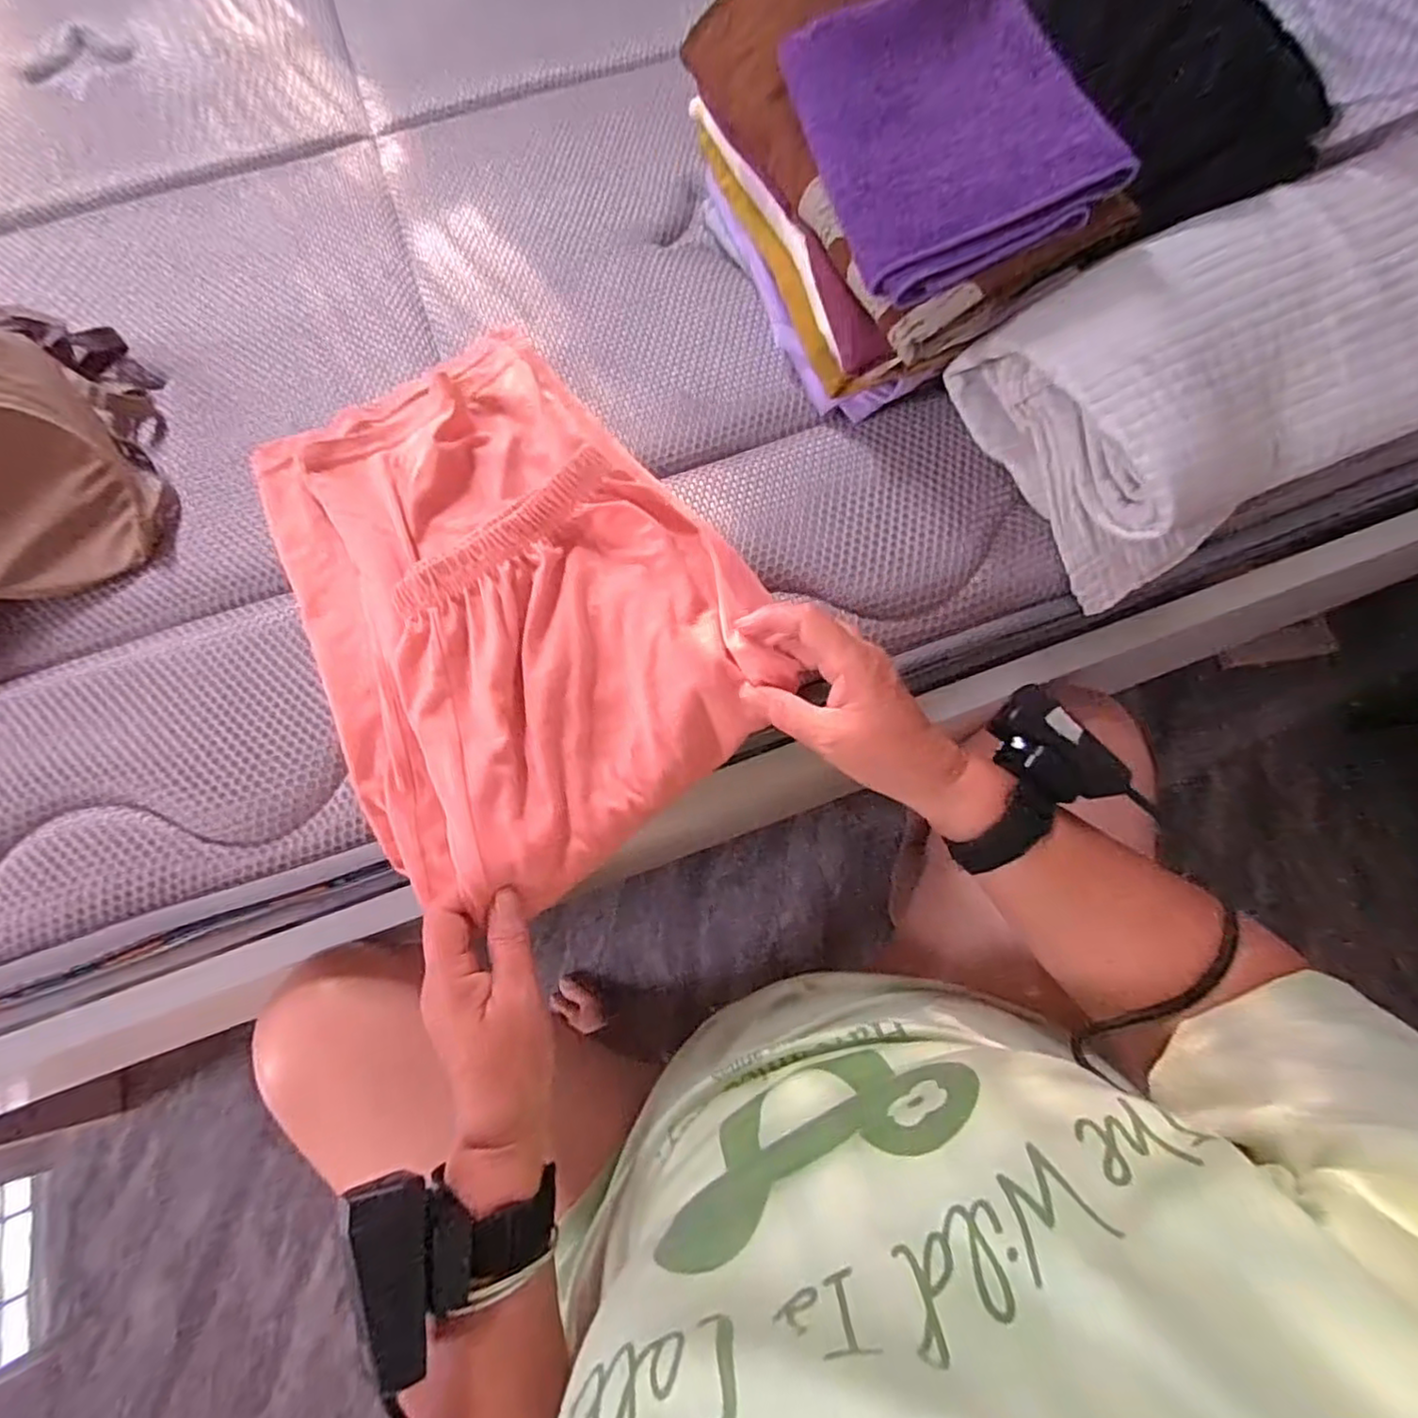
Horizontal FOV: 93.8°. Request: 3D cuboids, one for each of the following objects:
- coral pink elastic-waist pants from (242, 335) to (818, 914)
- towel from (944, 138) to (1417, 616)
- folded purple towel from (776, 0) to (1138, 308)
[{"bbox_3d":[-0.139,-0.076,0.411,0.260,0.049,0.350,-37,75,-10],"label":"coral pink elastic-waist pants"},{"bbox_3d":[0.316,-0.204,0.409,0.251,0.123,0.171,-21,73,-6],"label":"towel"},{"bbox_3d":[0.128,-0.324,0.367,0.136,0.017,0.165,-23,83,8],"label":"folded purple towel"}]

